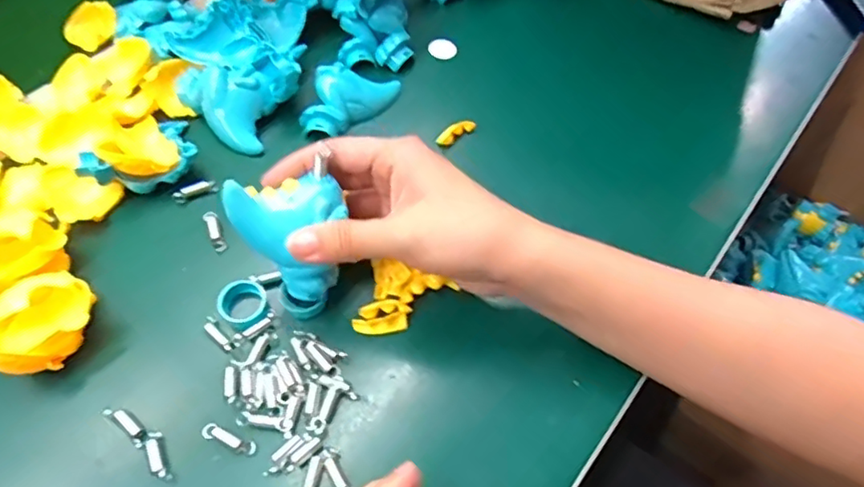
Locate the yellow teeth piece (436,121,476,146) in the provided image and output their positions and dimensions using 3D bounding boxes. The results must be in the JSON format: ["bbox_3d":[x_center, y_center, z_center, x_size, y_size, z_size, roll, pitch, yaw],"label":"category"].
[{"bbox_3d":[0.017,-0.077,0.403,0.029,0.006,0.010,-31,64,-6],"label":"yellow teeth piece"}]

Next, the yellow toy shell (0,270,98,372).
[{"bbox_3d":[-0.207,0.041,0.307,0.052,0.038,0.053,-39,67,-23],"label":"yellow toy shell"}]

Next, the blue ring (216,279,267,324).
[{"bbox_3d":[-0.107,0.034,0.333,0.027,0.015,0.024,16,59,7],"label":"blue ring"}]

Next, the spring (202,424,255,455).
[{"bbox_3d":[-0.104,0.100,0.295,0.029,0.006,0.007,21,60,10],"label":"spring"}]

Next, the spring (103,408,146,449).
[{"bbox_3d":[-0.154,0.093,0.294,0.026,0.008,0.008,35,64,18],"label":"spring"}]

